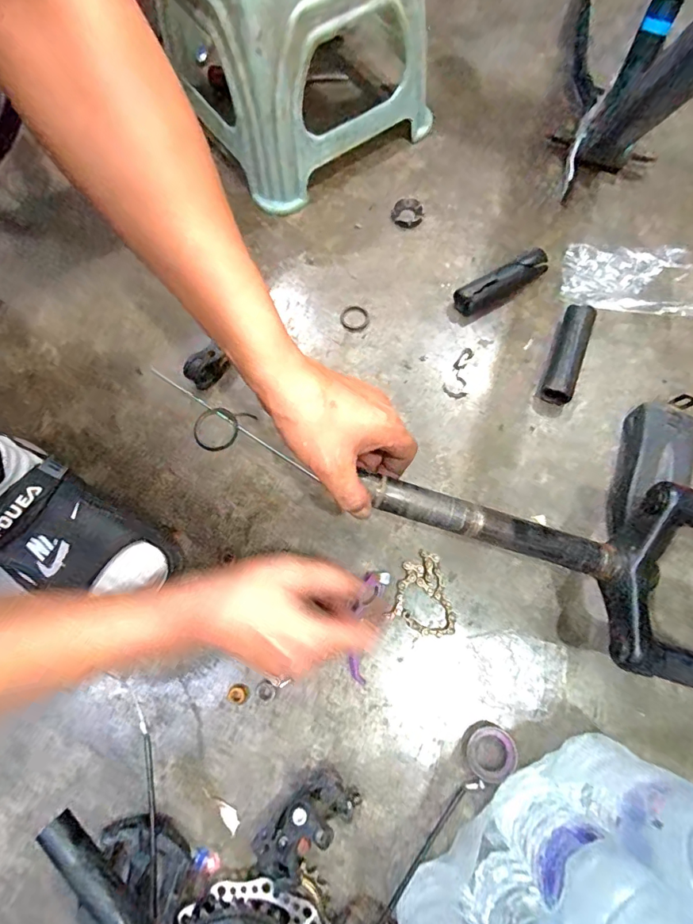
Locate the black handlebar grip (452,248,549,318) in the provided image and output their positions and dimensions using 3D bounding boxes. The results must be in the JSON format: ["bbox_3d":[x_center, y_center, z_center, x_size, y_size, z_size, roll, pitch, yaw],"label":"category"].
[{"bbox_3d":[0.185,-0.215,0.548,0.116,0.035,0.031,-32,75,-9],"label":"black handlebar grip"}]

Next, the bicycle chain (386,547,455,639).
[{"bbox_3d":[0.082,0.132,0.460,0.065,0.011,0.074,22,74,8],"label":"bicycle chain"}]

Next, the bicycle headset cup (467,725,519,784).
[{"bbox_3d":[0.129,0.260,0.412,0.043,0.015,0.044,0,72,1],"label":"bicycle headset cup"}]

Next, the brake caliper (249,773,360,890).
[{"bbox_3d":[-0.035,0.307,0.386,0.048,0.051,0.087,41,78,13],"label":"brake caliper"}]

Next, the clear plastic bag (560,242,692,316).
[{"bbox_3d":[0.334,-0.216,0.544,0.146,0.046,0.113,13,73,5],"label":"clear plastic bag"}]

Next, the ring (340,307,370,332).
[{"bbox_3d":[0.010,-0.173,0.558,0.036,0.004,0.035,0,72,1],"label":"ring"}]

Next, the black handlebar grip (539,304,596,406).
[{"bbox_3d":[0.250,-0.121,0.521,0.034,0.031,0.114,22,74,8],"label":"black handlebar grip"}]

